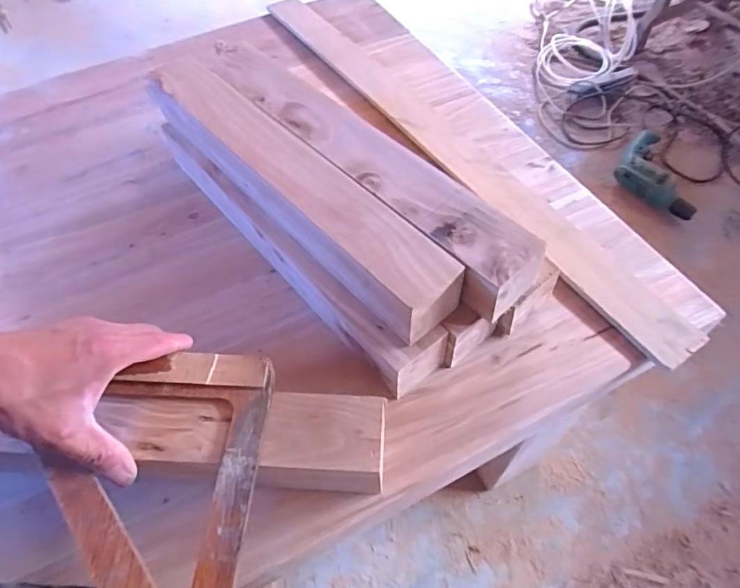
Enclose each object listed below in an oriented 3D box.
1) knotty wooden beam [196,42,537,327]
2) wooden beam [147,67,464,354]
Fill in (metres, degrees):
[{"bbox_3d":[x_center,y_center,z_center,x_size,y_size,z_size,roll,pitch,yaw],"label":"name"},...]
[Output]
[{"bbox_3d":[-0.026,-0.142,0.498,0.072,0.050,0.440,-37,62,-20],"label":"knotty wooden beam"},{"bbox_3d":[-0.090,-0.116,0.488,0.068,0.057,0.425,-37,62,-20],"label":"wooden beam"}]

